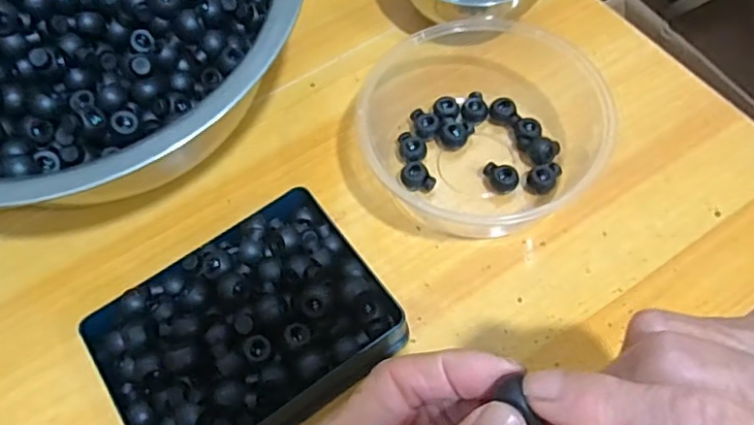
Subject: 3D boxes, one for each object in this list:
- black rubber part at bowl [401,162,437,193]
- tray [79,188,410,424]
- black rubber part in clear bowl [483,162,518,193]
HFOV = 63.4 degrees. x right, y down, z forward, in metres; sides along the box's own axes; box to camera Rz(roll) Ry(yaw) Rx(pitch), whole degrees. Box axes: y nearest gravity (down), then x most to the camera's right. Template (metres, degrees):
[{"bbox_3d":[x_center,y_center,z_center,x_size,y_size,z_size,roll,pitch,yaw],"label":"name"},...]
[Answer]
[{"bbox_3d":[0.026,-0.021,0.387,0.015,0.014,0.021,-40,66,-17],"label":"black rubber part at bowl"},{"bbox_3d":[-0.069,0.064,0.329,0.143,0.046,0.110,-34,64,-14],"label":"tray"},{"bbox_3d":[0.078,-0.022,0.384,0.020,0.014,0.018,-5,61,2],"label":"black rubber part in clear bowl"}]

